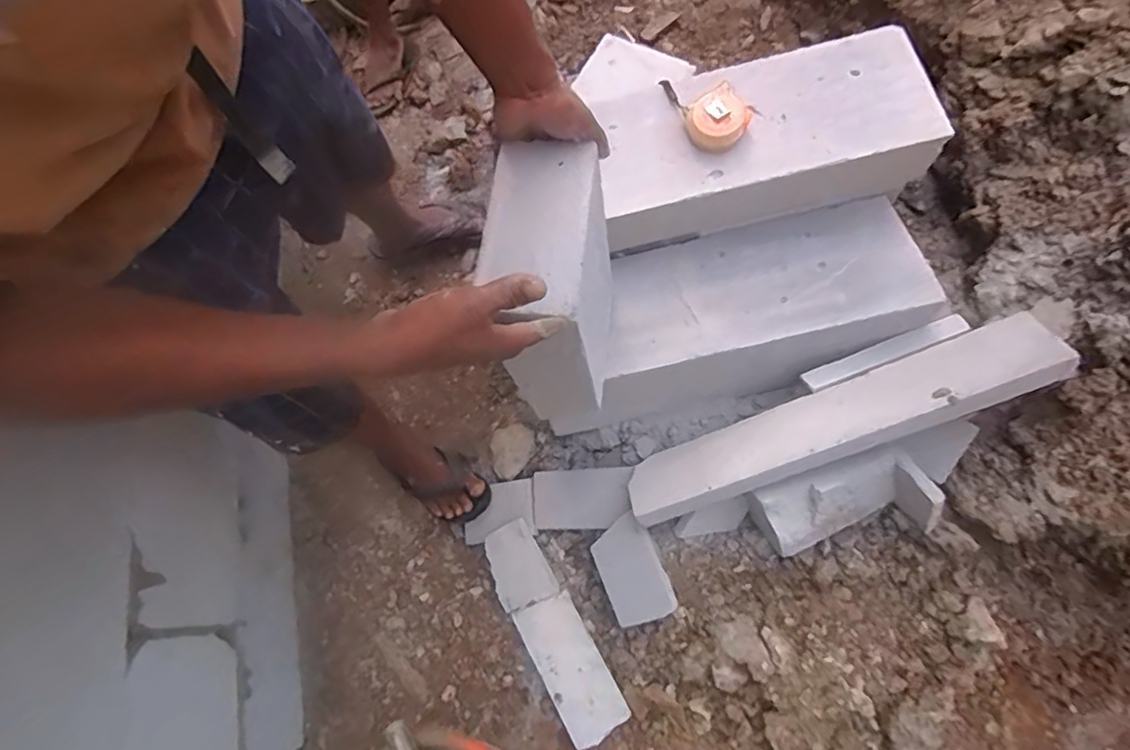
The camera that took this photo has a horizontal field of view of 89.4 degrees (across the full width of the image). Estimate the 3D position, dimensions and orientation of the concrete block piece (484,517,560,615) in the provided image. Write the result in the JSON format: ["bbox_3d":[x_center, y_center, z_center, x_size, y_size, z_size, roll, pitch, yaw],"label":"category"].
[{"bbox_3d":[-0.088,0.339,1.013,0.104,0.030,0.144,-27,90,-3],"label":"concrete block piece"}]

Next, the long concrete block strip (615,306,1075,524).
[{"bbox_3d":[0.374,0.074,0.838,0.594,0.039,0.112,-24,40,16],"label":"long concrete block strip"}]

